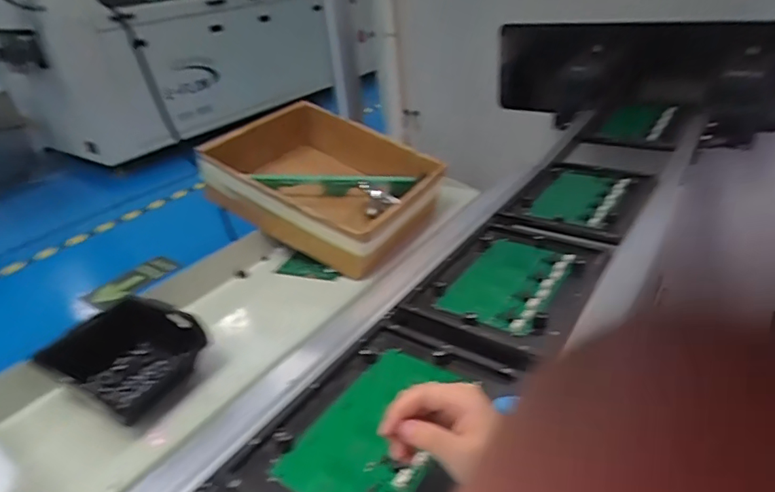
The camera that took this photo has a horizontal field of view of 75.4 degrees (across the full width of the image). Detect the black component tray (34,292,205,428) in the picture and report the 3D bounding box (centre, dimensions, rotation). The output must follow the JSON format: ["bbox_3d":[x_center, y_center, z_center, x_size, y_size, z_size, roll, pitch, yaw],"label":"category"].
[{"bbox_3d":[-0.281,0.118,0.535,0.149,0.067,0.112,15,37,25],"label":"black component tray"}]

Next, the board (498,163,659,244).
[{"bbox_3d":[0.328,-0.087,0.873,0.217,0.040,0.296,9,27,35],"label":"board"}]

